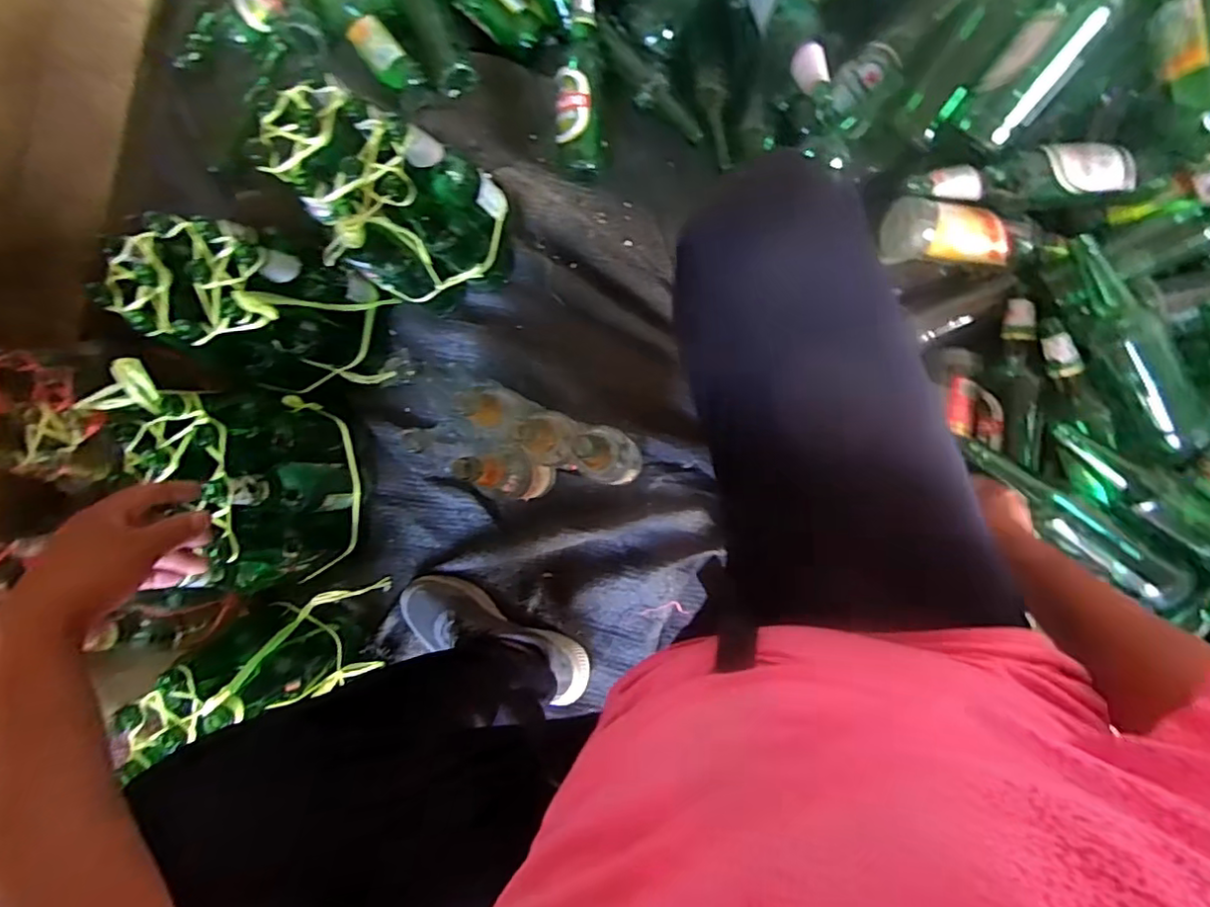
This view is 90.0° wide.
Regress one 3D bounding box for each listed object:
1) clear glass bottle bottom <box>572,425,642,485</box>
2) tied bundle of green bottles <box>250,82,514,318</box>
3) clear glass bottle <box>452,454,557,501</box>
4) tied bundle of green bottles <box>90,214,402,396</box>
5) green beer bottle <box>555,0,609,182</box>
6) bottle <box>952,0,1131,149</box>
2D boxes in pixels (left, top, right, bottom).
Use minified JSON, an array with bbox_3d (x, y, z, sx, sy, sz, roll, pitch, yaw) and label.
[{"bbox_3d":[0.009,0.004,0.738,0.054,0.246,0.070,15,89,9],"label":"clear glass bottle bottom"},{"bbox_3d":[-0.268,-0.334,0.788,0.216,0.244,0.236,0,87,9],"label":"tied bundle of green bottles"},{"bbox_3d":[-0.114,0.026,0.759,0.071,0.239,0.062,4,87,9],"label":"clear glass bottle"},{"bbox_3d":[-0.469,-0.189,0.829,0.253,0.247,0.199,9,88,9],"label":"tied bundle of green bottles"},{"bbox_3d":[-0.031,-0.532,0.862,0.069,0.065,0.258,2,87,9],"label":"green beer bottle"},{"bbox_3d":[0.491,-0.449,0.637,0.081,0.074,0.251,45,117,9],"label":"bottle"}]

